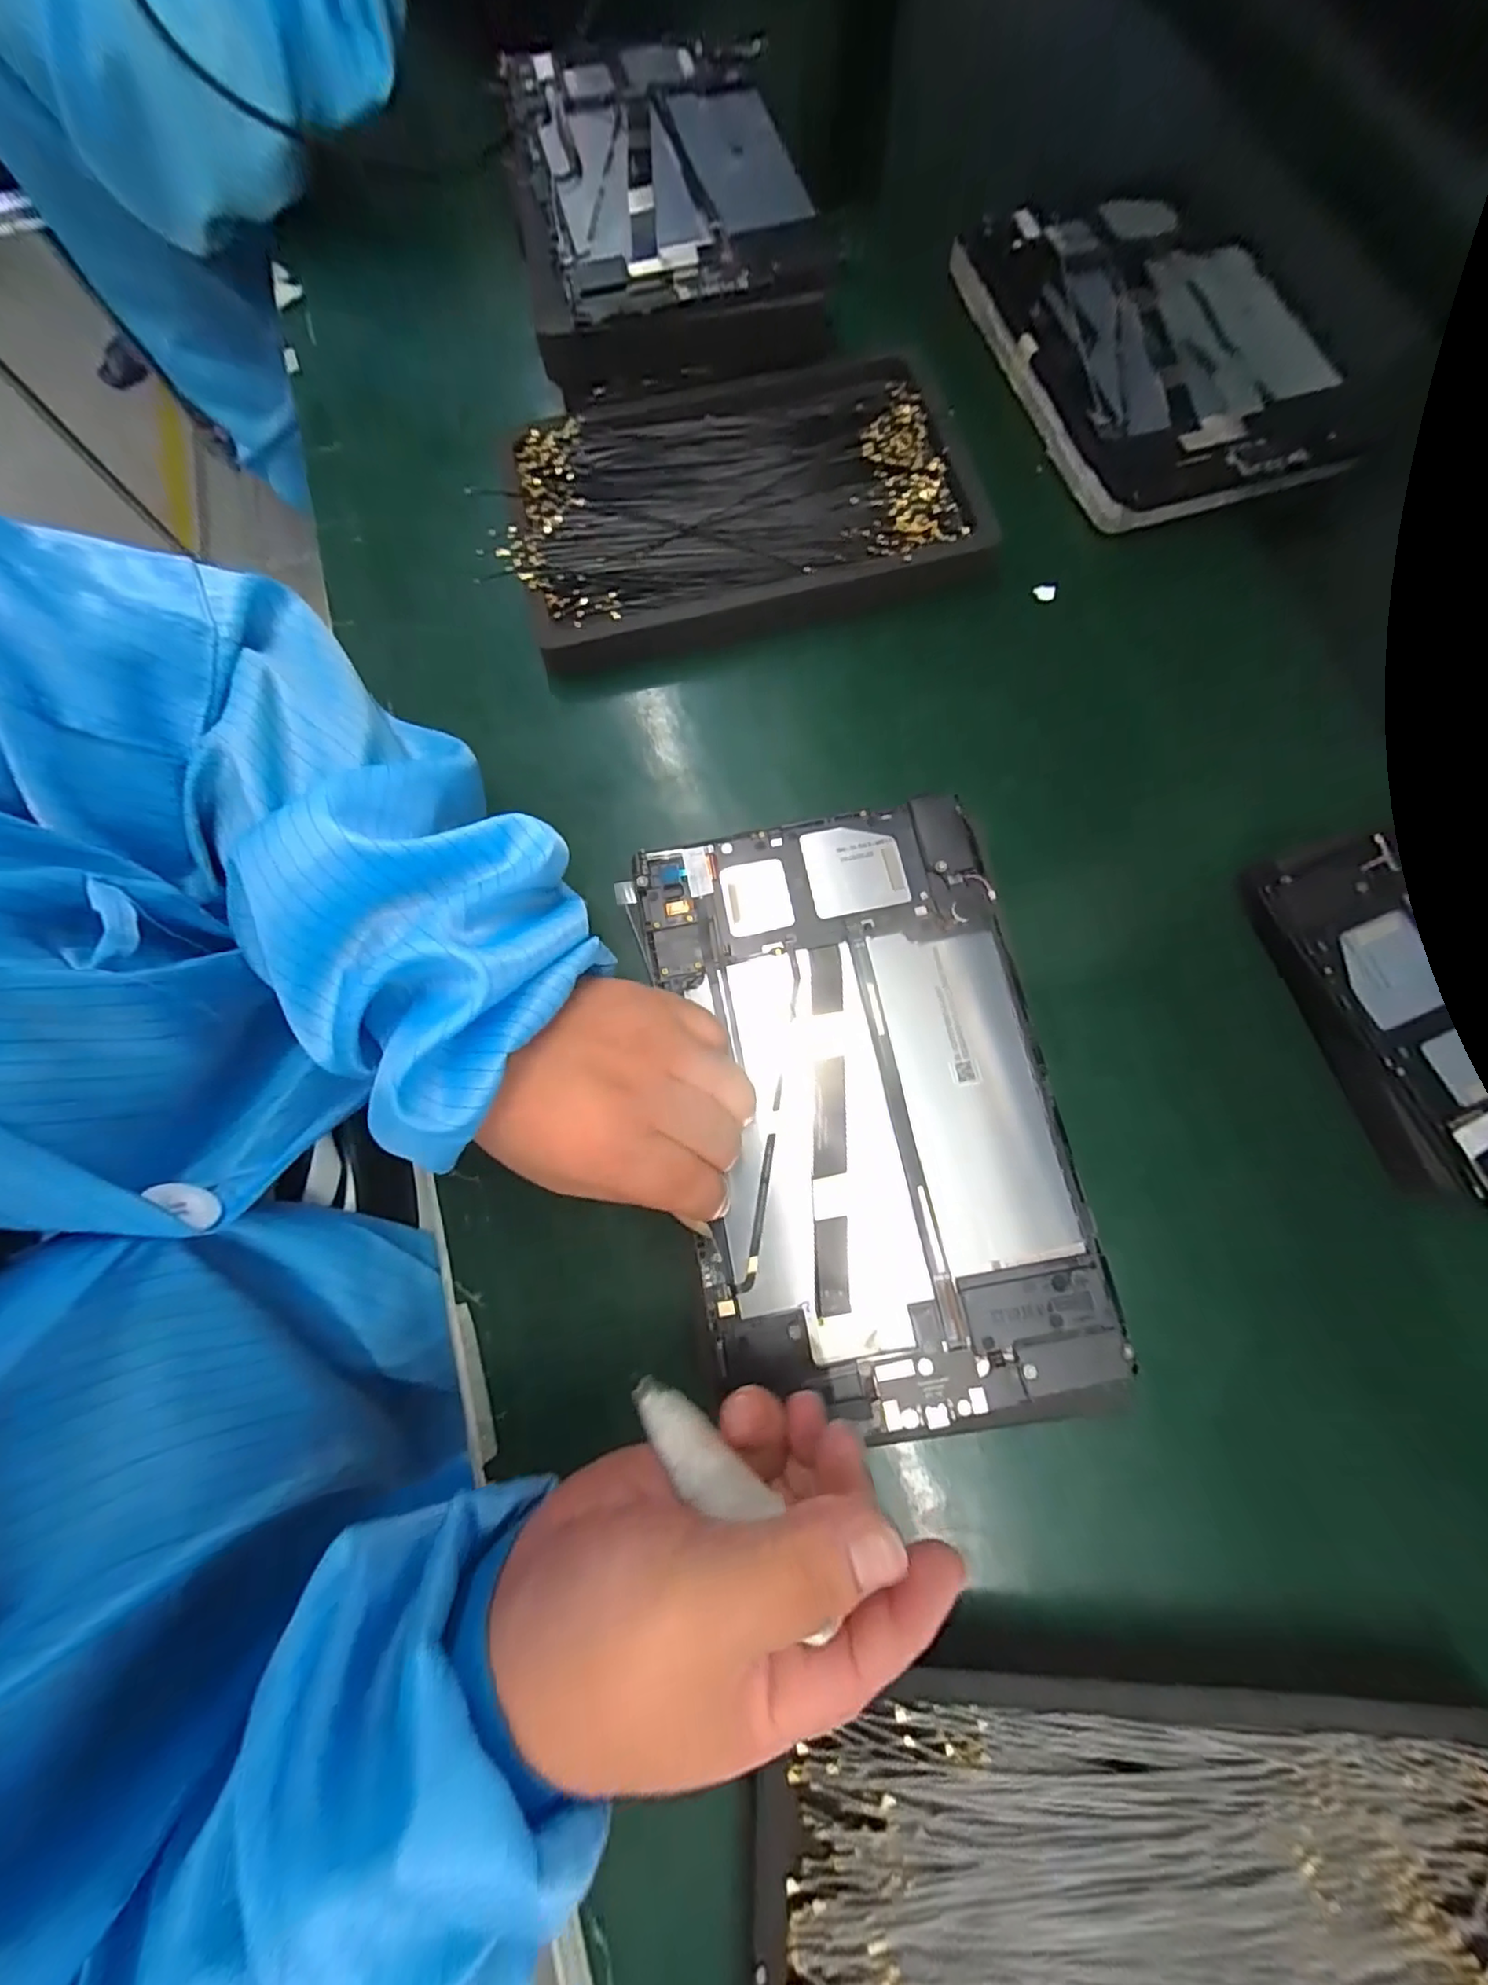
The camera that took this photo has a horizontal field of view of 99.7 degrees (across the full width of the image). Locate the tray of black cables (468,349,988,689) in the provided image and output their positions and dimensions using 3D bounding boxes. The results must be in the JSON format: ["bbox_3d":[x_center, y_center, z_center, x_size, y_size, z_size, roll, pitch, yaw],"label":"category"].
[{"bbox_3d":[-0.008,-0.266,0.348,0.241,0.025,0.156,-17,76,-3],"label":"tray of black cables"}]

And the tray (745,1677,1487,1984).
[{"bbox_3d":[0.127,0.303,0.198,0.246,0.026,0.147,-2,75,1],"label":"tray"}]

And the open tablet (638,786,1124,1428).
[{"bbox_3d":[0.047,0.038,0.254,0.147,0.007,0.235,-11,75,-1],"label":"open tablet"}]

